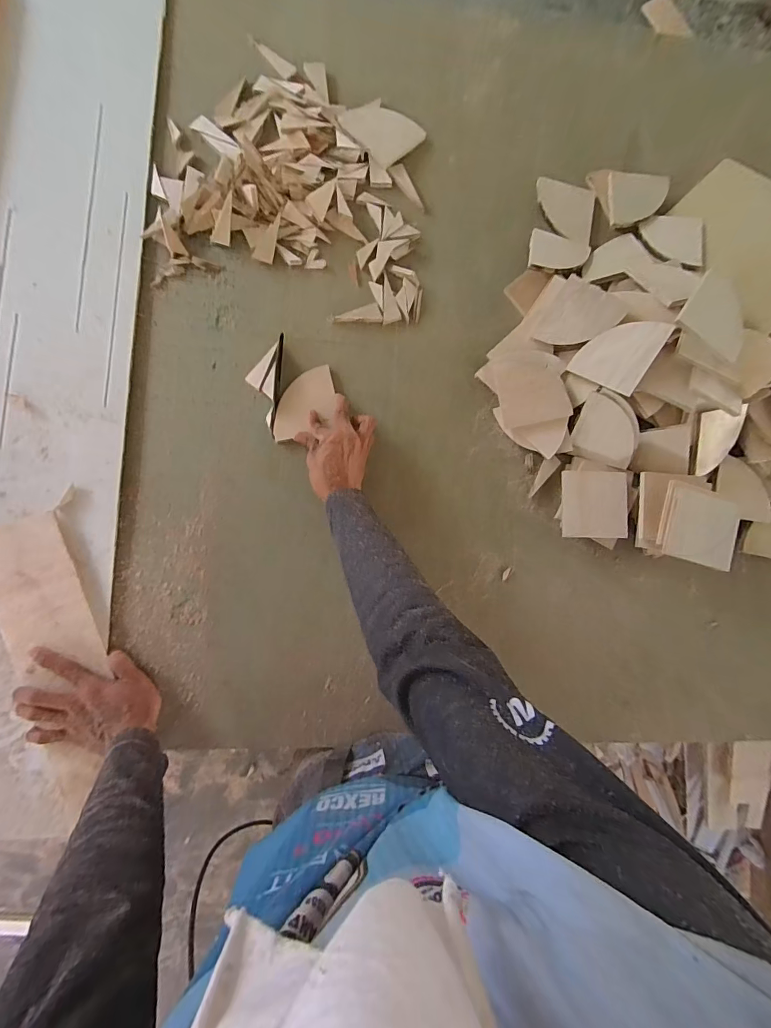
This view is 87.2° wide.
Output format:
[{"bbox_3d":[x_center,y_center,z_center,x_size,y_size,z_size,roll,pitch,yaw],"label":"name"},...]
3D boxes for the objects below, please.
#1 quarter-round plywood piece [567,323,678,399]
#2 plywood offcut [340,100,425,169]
[{"bbox_3d":[0.333,-0.234,0.580,0.095,0.007,0.095,32,123,18],"label":"quarter-round plywood piece"},{"bbox_3d":[-0.005,-0.604,0.636,0.100,0.007,0.103,45,82,-5],"label":"plywood offcut"}]

